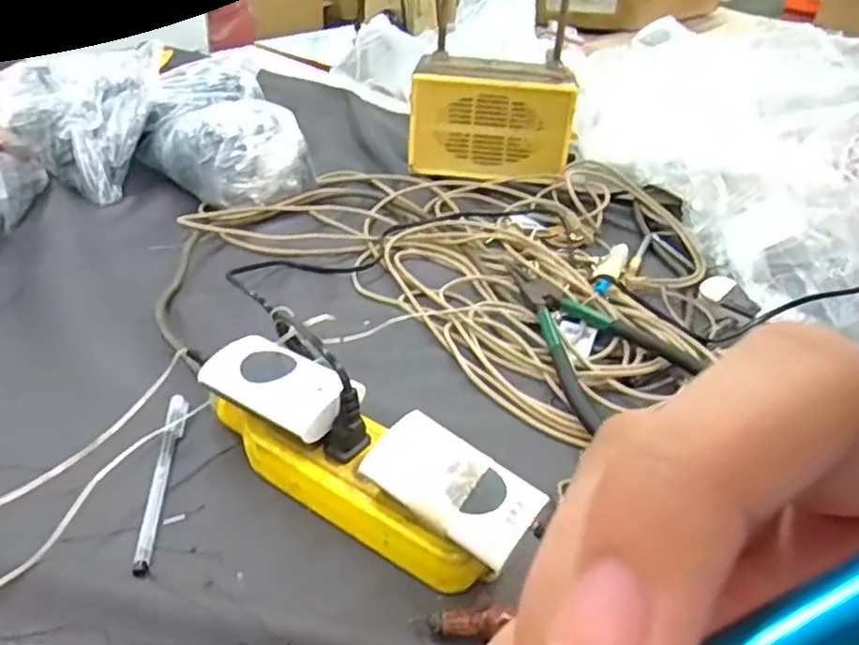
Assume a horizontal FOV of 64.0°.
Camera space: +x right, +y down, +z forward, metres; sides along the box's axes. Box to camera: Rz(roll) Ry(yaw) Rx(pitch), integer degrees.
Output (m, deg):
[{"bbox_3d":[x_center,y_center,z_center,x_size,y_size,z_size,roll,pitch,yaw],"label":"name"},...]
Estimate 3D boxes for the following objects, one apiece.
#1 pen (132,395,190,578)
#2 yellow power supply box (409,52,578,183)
[{"bbox_3d":[-0.164,0.092,0.420,0.013,0.007,0.140,0,36,-9],"label":"pen"},{"bbox_3d":[0.070,-0.223,0.778,0.177,0.123,0.075,9,35,4],"label":"yellow power supply box"}]

